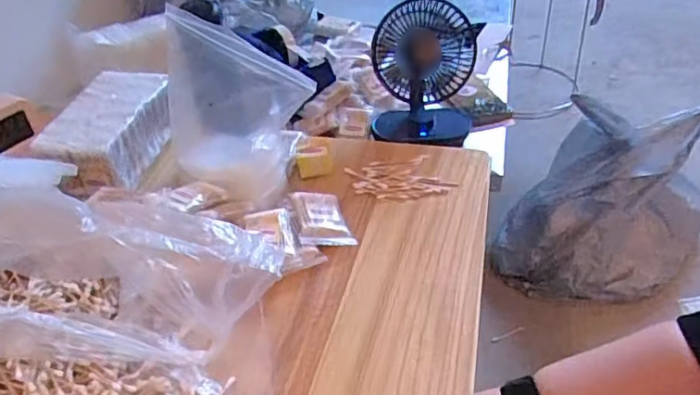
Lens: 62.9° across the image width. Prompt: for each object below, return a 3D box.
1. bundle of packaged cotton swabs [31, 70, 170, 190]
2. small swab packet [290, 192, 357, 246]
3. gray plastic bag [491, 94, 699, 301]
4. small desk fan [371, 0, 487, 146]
[{"bbox_3d":[-0.336,-0.096,0.810,0.128,0.071,0.205,7,41,10],"label":"bundle of packaged cotton swabs"},{"bbox_3d":[-0.033,0.025,0.681,0.061,0.021,0.088,-7,42,-12],"label":"small swab packet"},{"bbox_3d":[0.541,0.014,1.201,0.409,0.341,0.304,12,43,19],"label":"gray plastic bag"},{"bbox_3d":[0.114,-0.211,0.893,0.150,0.194,0.185,4,41,11],"label":"small desk fan"}]

